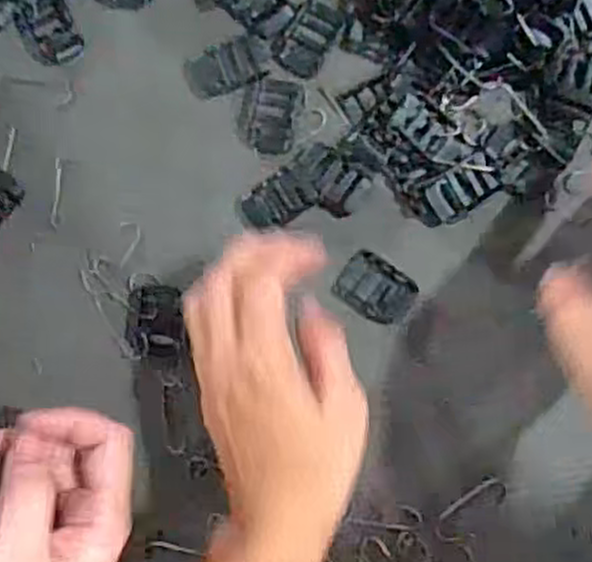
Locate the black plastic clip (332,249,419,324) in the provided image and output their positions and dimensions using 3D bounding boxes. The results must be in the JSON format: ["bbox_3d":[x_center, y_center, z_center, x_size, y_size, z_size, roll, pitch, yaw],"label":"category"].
[{"bbox_3d":[0.041,0.004,0.415,0.039,0.004,0.029,35,92,6],"label":"black plastic clip"}]

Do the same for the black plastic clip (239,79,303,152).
[{"bbox_3d":[-0.013,-0.088,0.425,0.031,0.004,0.039,12,89,7],"label":"black plastic clip"}]

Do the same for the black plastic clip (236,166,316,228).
[{"bbox_3d":[-0.011,-0.042,0.421,0.038,0.004,0.026,-35,85,4],"label":"black plastic clip"}]

